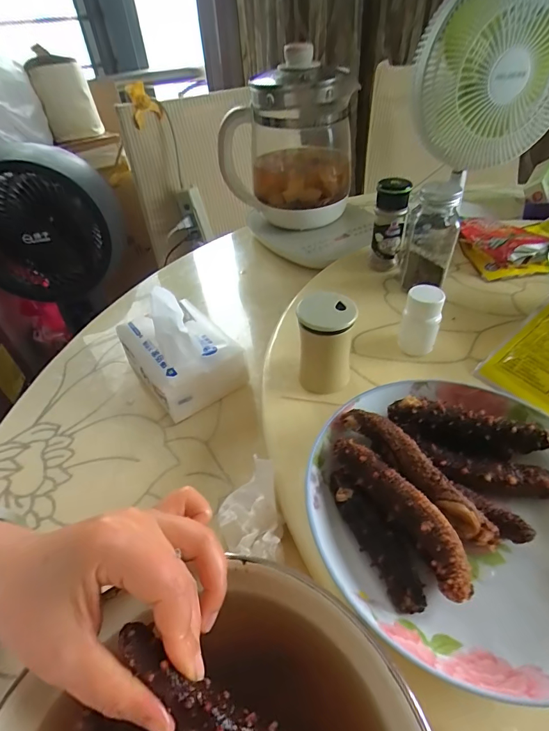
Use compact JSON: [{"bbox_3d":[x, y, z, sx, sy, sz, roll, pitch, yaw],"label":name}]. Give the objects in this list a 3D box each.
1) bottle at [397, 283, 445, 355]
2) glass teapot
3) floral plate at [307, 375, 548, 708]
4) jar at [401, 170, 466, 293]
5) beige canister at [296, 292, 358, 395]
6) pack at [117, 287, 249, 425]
[{"bbox_3d":[0.142,-0.042,0.375,0.033,0.065,0.028,11,46,16],"label":"bottle"},{"bbox_3d":[0.016,-0.350,0.629,0.200,0.225,0.177,-9,44,-5],"label":"glass teapot"},{"bbox_3d":[0.121,0.087,0.250,0.184,0.048,0.187,-2,44,2],"label":"floral plate"},{"bbox_3d":[0.183,-0.151,0.451,0.056,0.122,0.069,9,46,14],"label":"jar"},{"bbox_3d":[0.046,-0.018,0.346,0.046,0.082,0.044,1,44,6],"label":"beige canister"},{"bbox_3d":[-0.105,-0.021,0.418,0.091,0.087,0.122,-30,49,-23],"label":"pack"}]

